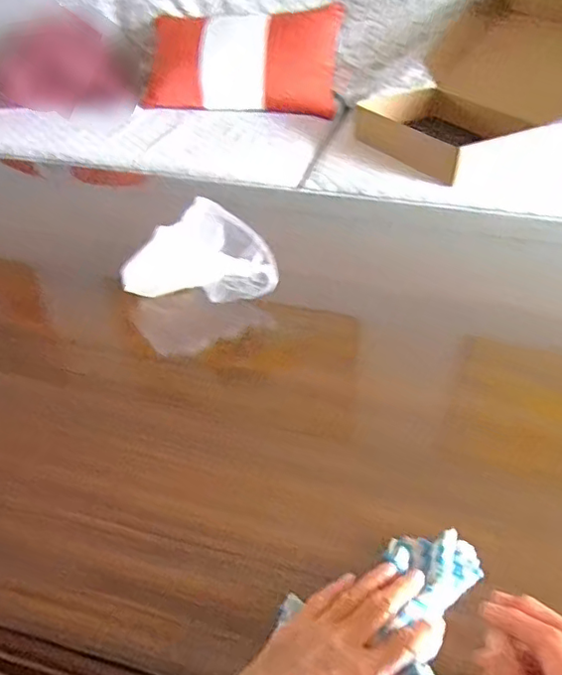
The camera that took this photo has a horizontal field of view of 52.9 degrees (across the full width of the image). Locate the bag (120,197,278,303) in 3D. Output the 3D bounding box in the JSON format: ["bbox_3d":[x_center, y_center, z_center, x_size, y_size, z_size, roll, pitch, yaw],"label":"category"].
[{"bbox_3d":[-0.104,-0.112,0.731,0.192,0.070,0.146,0,40,0],"label":"bag"}]

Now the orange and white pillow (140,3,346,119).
[{"bbox_3d":[-0.118,-0.798,1.632,0.560,0.296,0.120,5,8,8],"label":"orange and white pillow"}]

